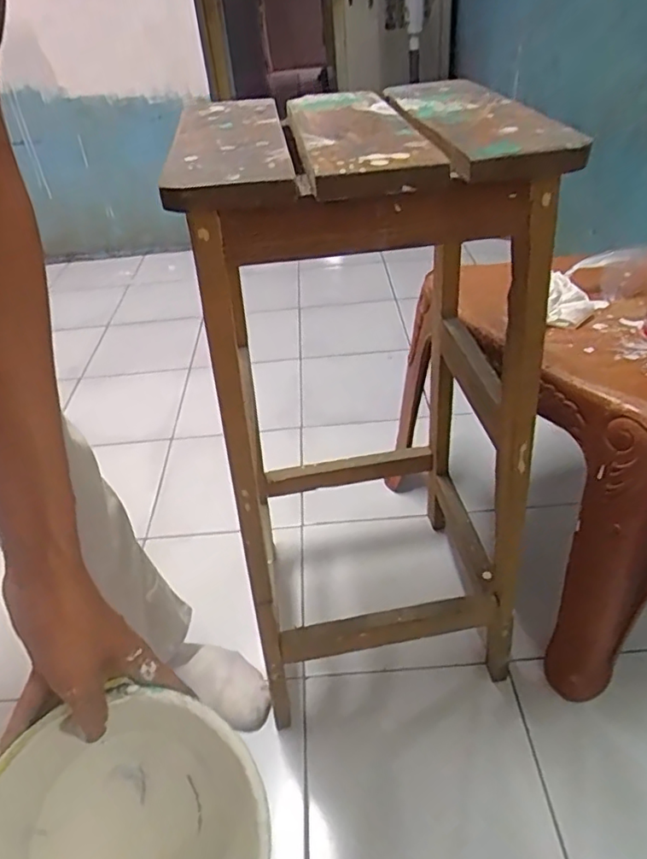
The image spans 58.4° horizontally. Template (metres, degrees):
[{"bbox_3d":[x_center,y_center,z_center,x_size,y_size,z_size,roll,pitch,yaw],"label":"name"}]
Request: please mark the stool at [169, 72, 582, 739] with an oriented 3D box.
[{"bbox_3d":[0.052,-0.015,0.685,0.310,0.640,0.310,-8,39,-4],"label":"stool"}]

